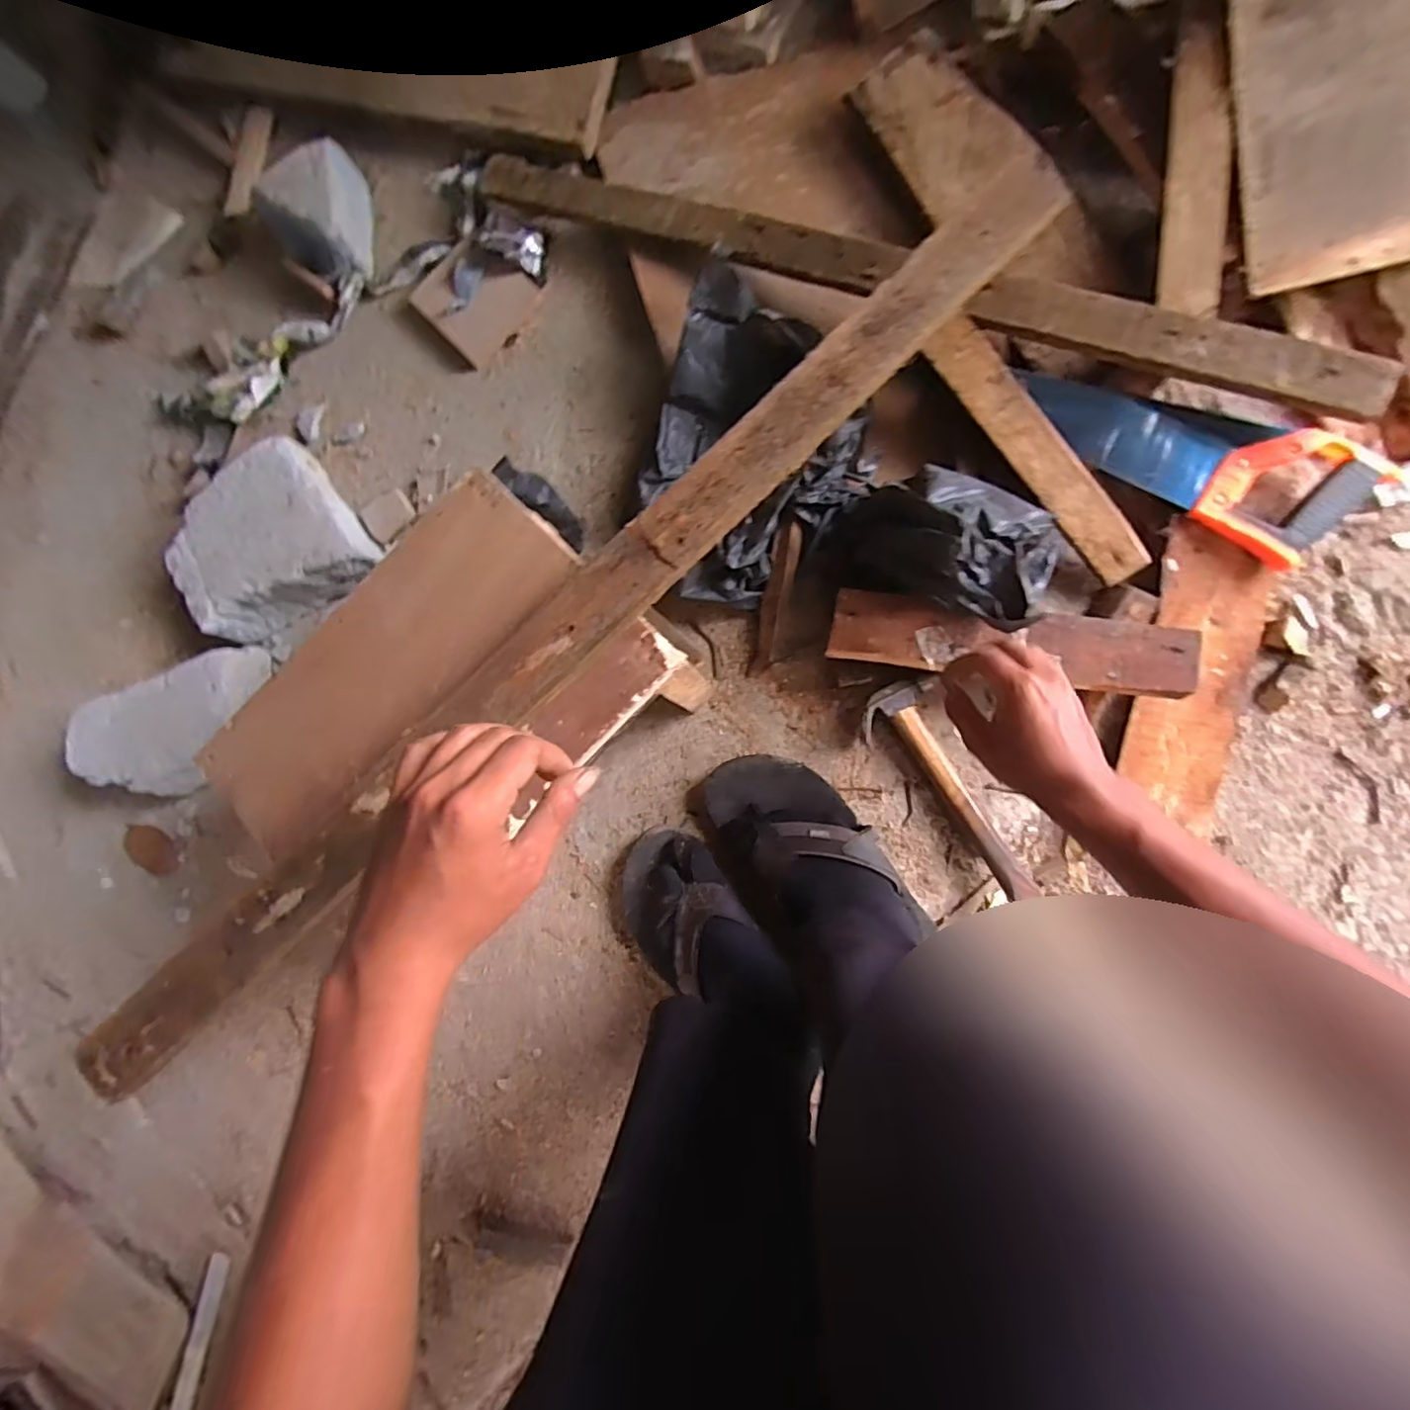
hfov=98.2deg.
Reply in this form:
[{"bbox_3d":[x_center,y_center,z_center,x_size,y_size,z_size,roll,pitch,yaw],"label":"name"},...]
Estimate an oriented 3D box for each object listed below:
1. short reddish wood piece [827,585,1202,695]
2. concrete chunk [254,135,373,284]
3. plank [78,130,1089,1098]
[{"bbox_3d":[0.270,-0.058,0.551,0.302,0.015,0.067,7,87,10],"label":"short reddish wood piece"},{"bbox_3d":[-0.460,-0.593,0.741,0.130,0.067,0.140,-1,86,8],"label":"concrete chunk"},{"bbox_3d":[-0.099,-0.052,0.424,0.869,0.028,0.070,-44,82,2],"label":"plank"}]

